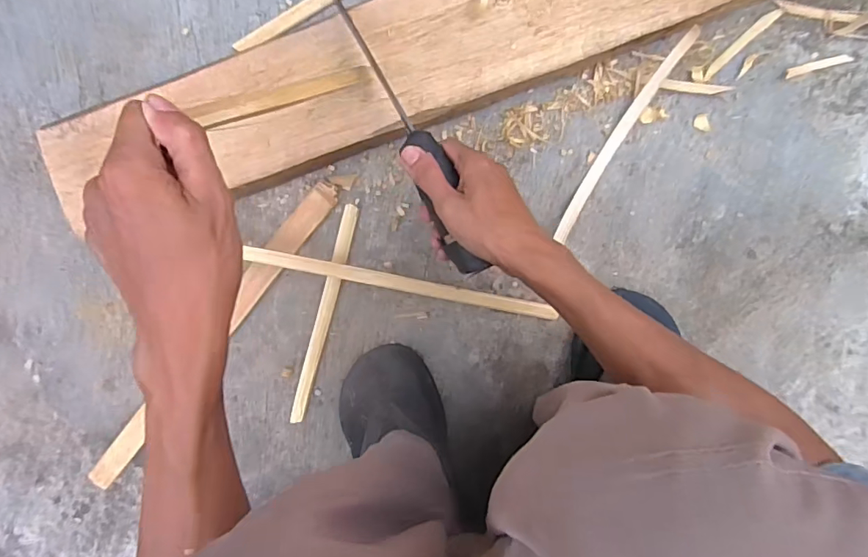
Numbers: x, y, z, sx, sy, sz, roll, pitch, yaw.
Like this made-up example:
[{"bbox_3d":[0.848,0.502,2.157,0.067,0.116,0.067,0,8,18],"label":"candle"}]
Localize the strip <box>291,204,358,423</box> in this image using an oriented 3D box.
[{"bbox_3d":[-0.120,0.042,0.554,0.016,0.008,0.247,17,99,0],"label":"strip"}]

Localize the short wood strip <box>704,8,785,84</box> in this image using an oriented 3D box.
[{"bbox_3d":[0.298,-0.228,0.493,0.090,0.008,0.012,-42,94,8],"label":"short wood strip"}]

